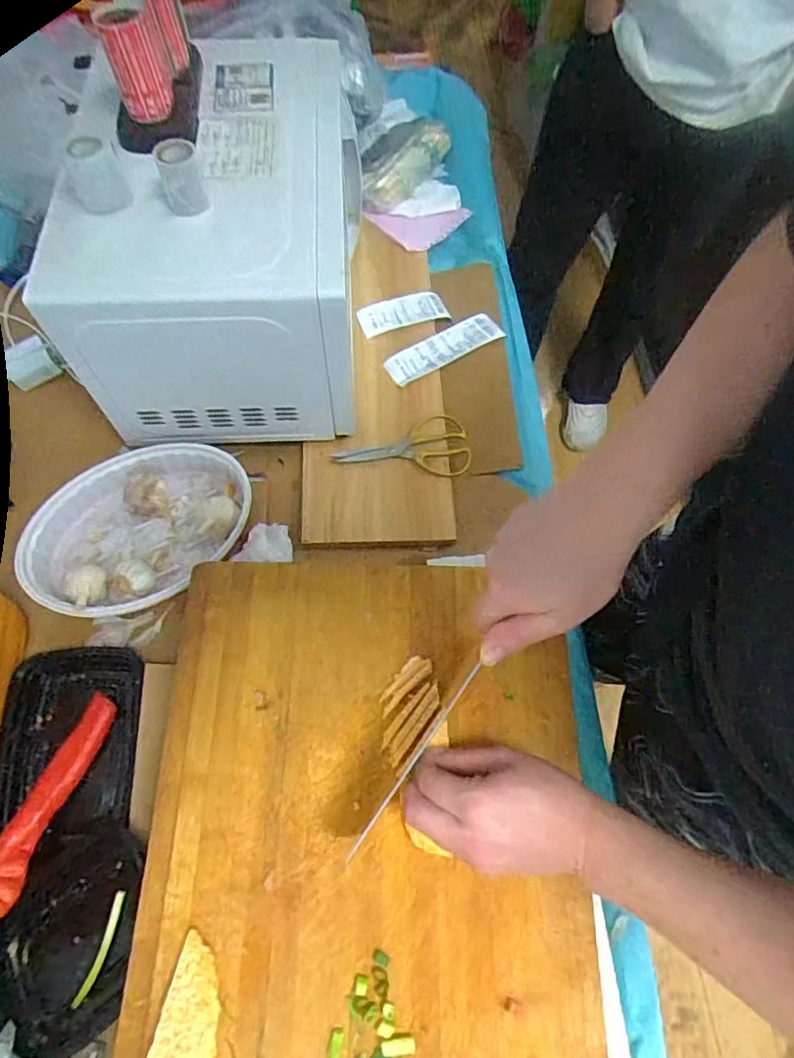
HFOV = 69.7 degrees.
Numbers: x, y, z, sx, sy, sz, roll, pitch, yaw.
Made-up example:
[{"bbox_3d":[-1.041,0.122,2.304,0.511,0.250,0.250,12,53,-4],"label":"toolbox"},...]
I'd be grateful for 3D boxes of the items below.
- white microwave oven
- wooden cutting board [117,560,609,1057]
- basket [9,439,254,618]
[{"bbox_3d":[-0.197,-0.367,0.699,0.284,0.234,0.457,2,67,1],"label":"white microwave oven"},{"bbox_3d":[-0.021,0.243,0.440,0.328,0.023,0.445,0,66,0],"label":"wooden cutting board"},{"bbox_3d":[-0.298,-0.002,0.669,0.192,0.061,0.254,39,72,15],"label":"basket"}]

